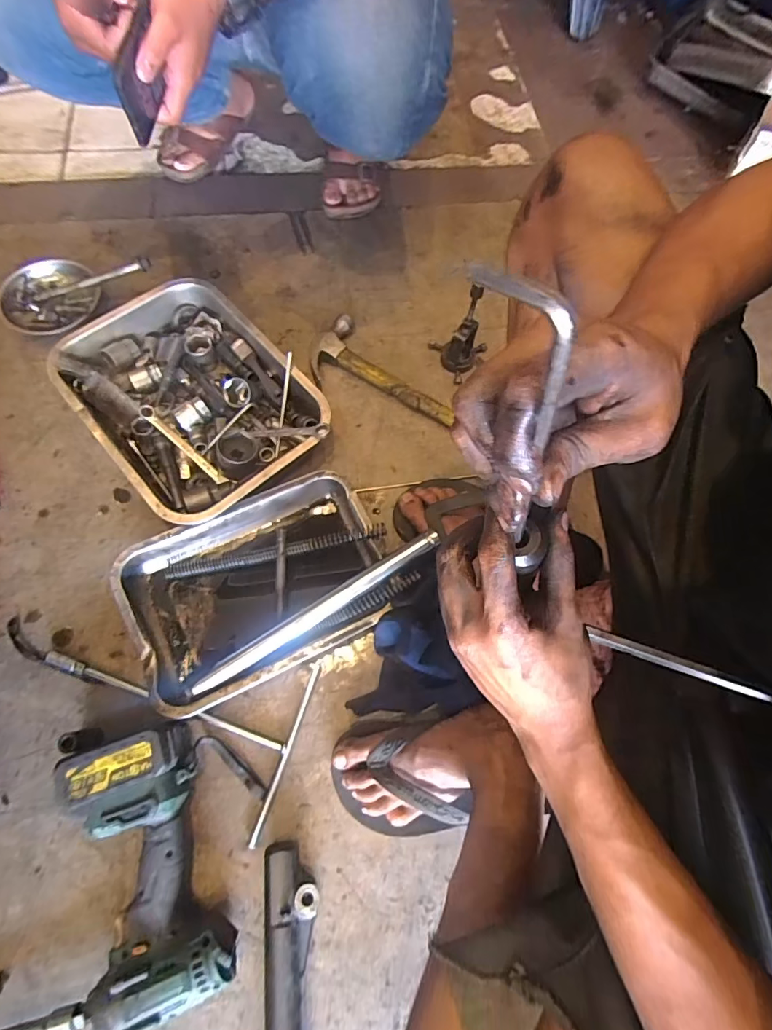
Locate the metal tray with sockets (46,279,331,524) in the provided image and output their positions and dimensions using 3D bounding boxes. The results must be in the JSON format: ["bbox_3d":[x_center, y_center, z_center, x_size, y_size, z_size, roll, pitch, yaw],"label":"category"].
[{"bbox_3d":[-0.267,-0.159,0.670,0.259,0.076,0.353,-39,73,-17],"label":"metal tray with sockets"}]

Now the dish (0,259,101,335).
[{"bbox_3d":[-0.522,-0.333,0.748,0.140,0.043,0.151,1,67,-1],"label":"dish"}]

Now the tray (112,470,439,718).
[{"bbox_3d":[-0.134,0.079,0.587,0.340,0.064,0.212,-25,70,-12],"label":"tray"}]

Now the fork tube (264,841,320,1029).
[{"bbox_3d":[-0.090,0.476,0.438,0.048,0.038,0.288,-2,67,-3],"label":"fork tube"}]

